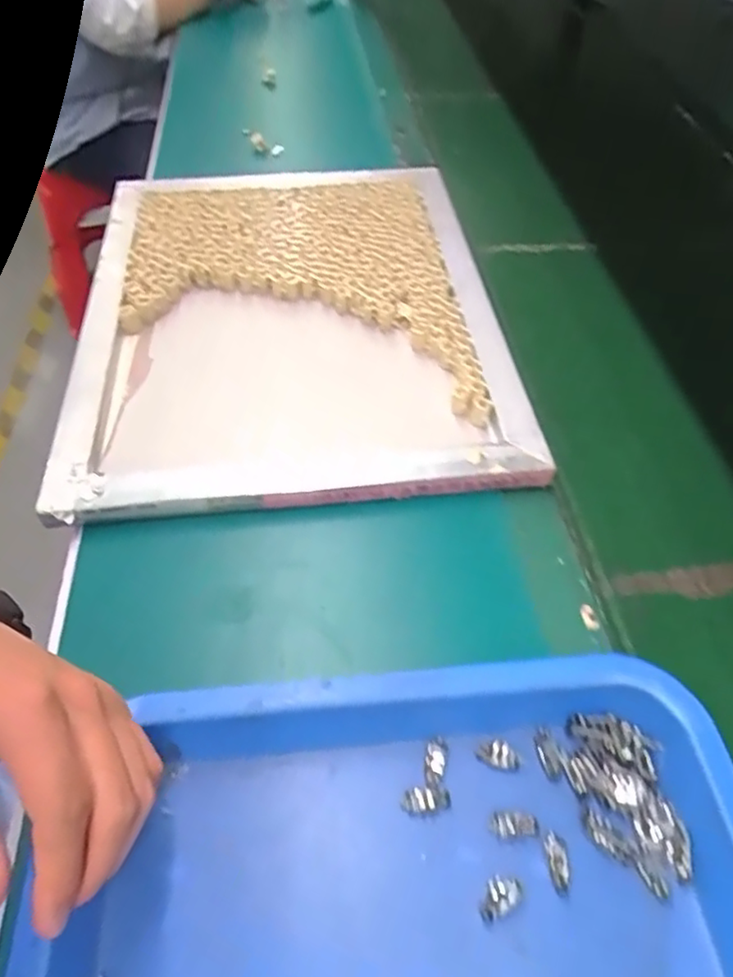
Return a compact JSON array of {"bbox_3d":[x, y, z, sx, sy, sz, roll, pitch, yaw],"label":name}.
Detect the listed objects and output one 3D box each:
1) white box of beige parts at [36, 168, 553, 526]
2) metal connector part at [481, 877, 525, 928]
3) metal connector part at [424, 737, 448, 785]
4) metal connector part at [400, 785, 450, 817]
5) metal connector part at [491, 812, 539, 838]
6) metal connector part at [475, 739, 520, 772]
[{"bbox_3d":[-0.074,-0.177,0.597,0.363,0.029,0.472,-4,52,-7],"label":"white box of beige parts"},{"bbox_3d":[0.065,0.198,0.310,0.025,0.005,0.014,-27,58,-22],"label":"metal connector part"},{"bbox_3d":[0.038,0.149,0.349,0.012,0.004,0.024,13,52,7],"label":"metal connector part"},{"bbox_3d":[0.032,0.165,0.337,0.026,0.004,0.013,-4,52,-6],"label":"metal connector part"},{"bbox_3d":[0.077,0.174,0.330,0.023,0.004,0.011,-1,52,-4],"label":"metal connector part"},{"bbox_3d":[0.074,0.148,0.353,0.024,0.004,0.014,11,52,6],"label":"metal connector part"}]

